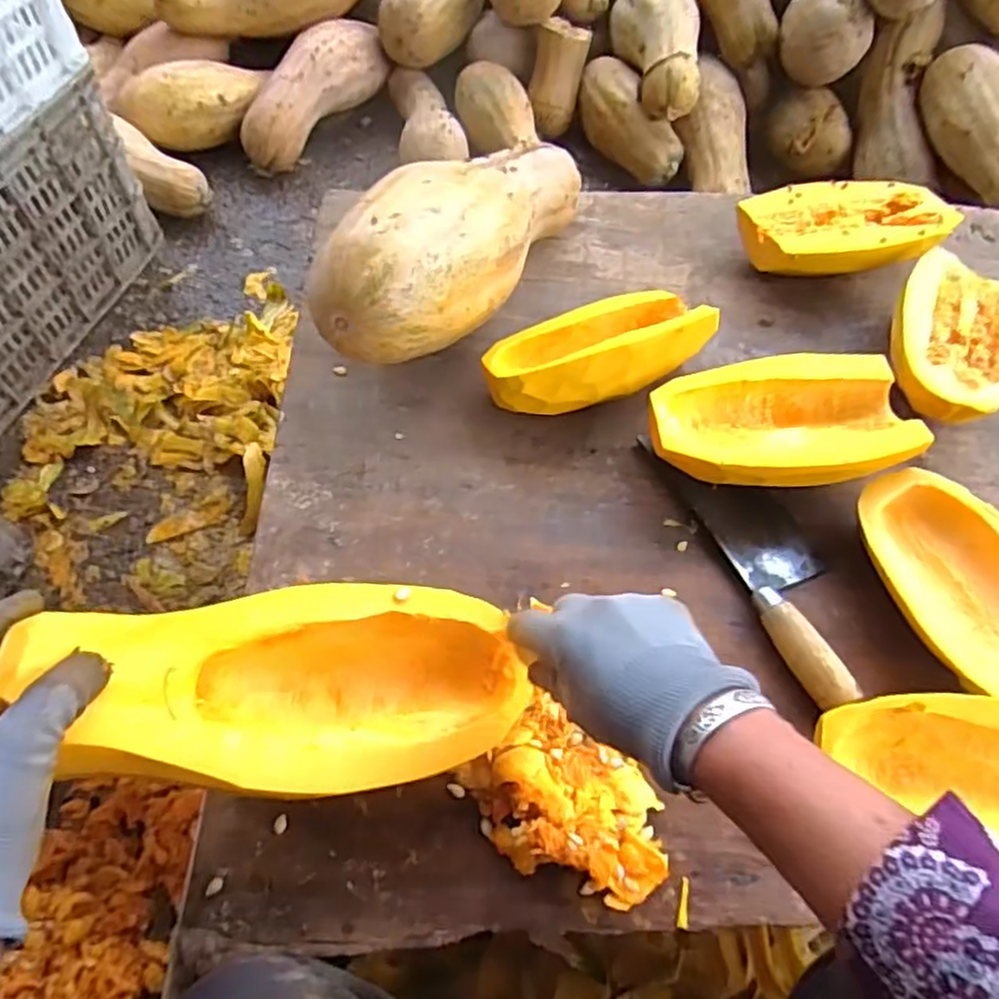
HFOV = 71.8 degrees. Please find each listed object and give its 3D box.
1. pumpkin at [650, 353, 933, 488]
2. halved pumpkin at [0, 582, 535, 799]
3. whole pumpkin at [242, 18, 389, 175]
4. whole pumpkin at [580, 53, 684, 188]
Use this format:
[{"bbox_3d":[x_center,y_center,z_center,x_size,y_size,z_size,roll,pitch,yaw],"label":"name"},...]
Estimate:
[{"bbox_3d":[0.230,-0.057,0.583,0.217,0.073,0.135,-9,62,-7],"label":"pumpkin"},{"bbox_3d":[-0.126,0.117,0.416,0.275,0.074,0.114,6,58,-28],"label":"halved pumpkin"},{"bbox_3d":[-0.338,-0.733,1.237,0.115,0.115,0.326,29,64,13],"label":"whole pumpkin"},{"bbox_3d":[0.220,-0.683,1.237,0.090,0.086,0.283,-20,64,-13],"label":"whole pumpkin"}]

